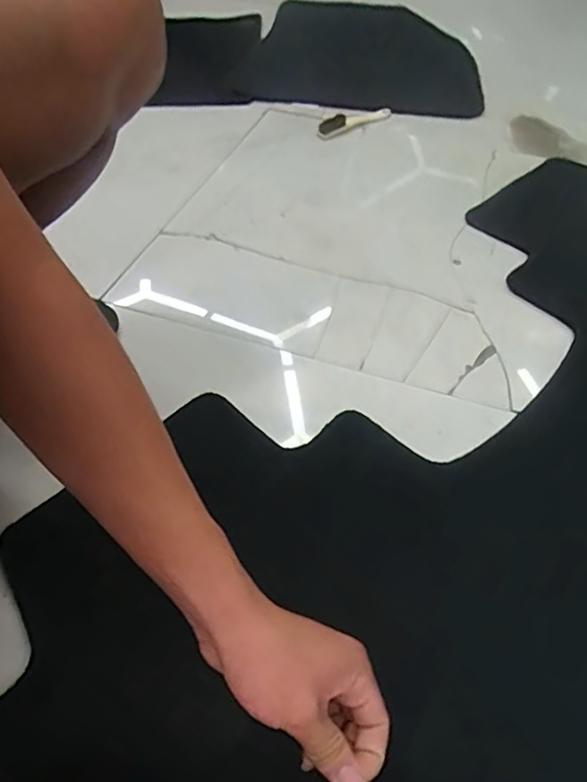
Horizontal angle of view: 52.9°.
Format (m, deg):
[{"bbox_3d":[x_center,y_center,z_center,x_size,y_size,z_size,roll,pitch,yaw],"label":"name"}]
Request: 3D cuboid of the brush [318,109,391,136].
[{"bbox_3d":[0.117,-0.513,1.113,0.156,0.016,0.048,-20,52,-16],"label":"brush"}]

